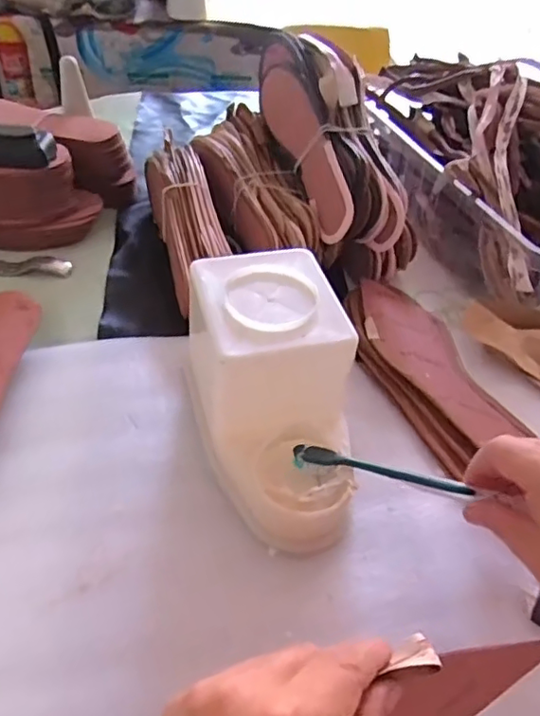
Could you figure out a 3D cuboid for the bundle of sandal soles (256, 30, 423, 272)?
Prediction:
[{"bbox_3d":[0.063,-0.223,0.619,0.103,0.112,0.293,-14,71,-19],"label":"bundle of sandal soles"}]

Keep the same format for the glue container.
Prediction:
[{"bbox_3d":[-0.001,0.028,0.422,0.110,0.120,0.197,-5,47,-12],"label":"glue container"}]

